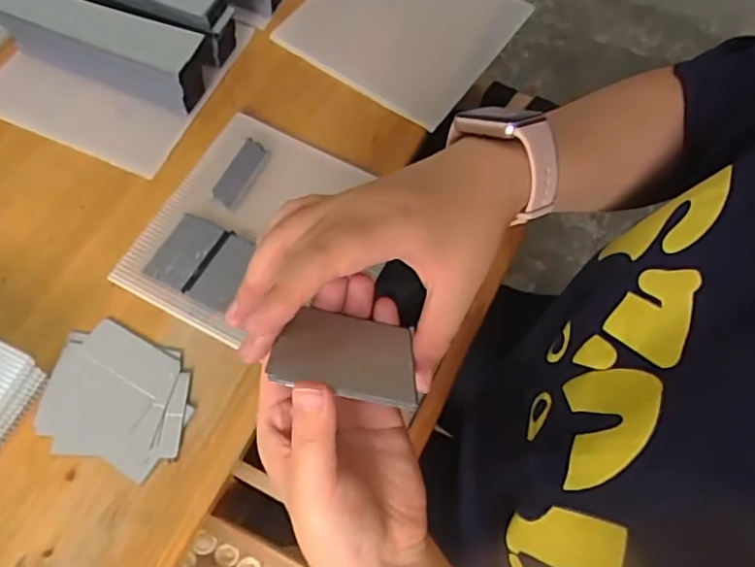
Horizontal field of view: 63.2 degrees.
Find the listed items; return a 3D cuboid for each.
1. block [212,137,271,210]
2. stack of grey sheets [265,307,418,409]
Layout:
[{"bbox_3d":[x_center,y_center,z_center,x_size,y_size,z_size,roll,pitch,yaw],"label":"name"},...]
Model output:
[{"bbox_3d":[-0.097,-0.079,0.440,0.021,0.006,0.054,23,67,8],"label":"block"},{"bbox_3d":[-0.015,0.031,0.273,0.063,0.004,0.052,12,31,-10],"label":"stack of grey sheets"}]

